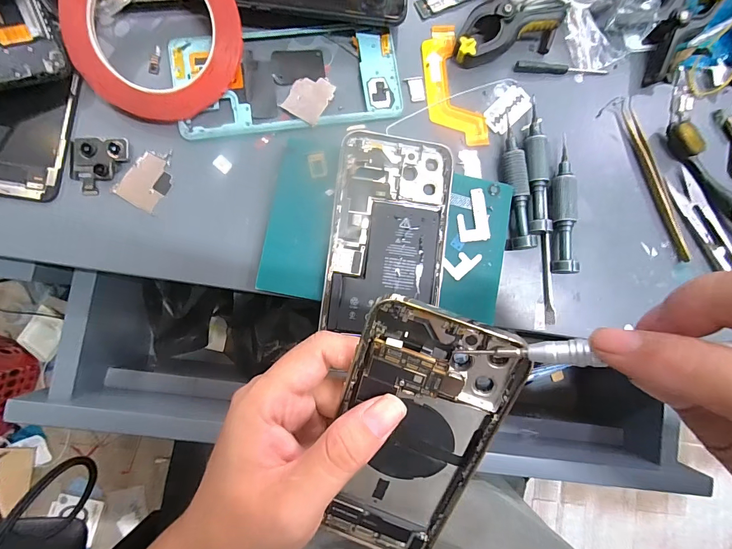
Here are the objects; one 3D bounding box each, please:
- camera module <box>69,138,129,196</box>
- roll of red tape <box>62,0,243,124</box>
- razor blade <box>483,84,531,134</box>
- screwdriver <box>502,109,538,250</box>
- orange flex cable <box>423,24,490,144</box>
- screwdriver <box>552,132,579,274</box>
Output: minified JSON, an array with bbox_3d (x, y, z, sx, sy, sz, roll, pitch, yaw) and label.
[{"bbox_3d":[-0.182,-0.074,0.244,0.037,0.007,0.035,-6,85,-6],"label":"camera module"},{"bbox_3d":[-0.141,-0.164,0.235,0.107,0.007,0.113,-1,101,-7],"label":"roll of red tape"},{"bbox_3d":[0.111,-0.130,0.279,0.022,0.004,0.041,45,82,0],"label":"razor blade"},{"bbox_3d":[0.112,-0.069,0.268,0.017,0.015,0.100,-4,85,-6],"label":"screwdriver"},{"bbox_3d":[0.065,-0.145,0.277,0.040,0.004,0.097,-13,86,-7],"label":"orange flex cable"},{"bbox_3d":[0.151,-0.051,0.272,0.015,0.014,0.101,5,84,-5],"label":"screwdriver"}]

